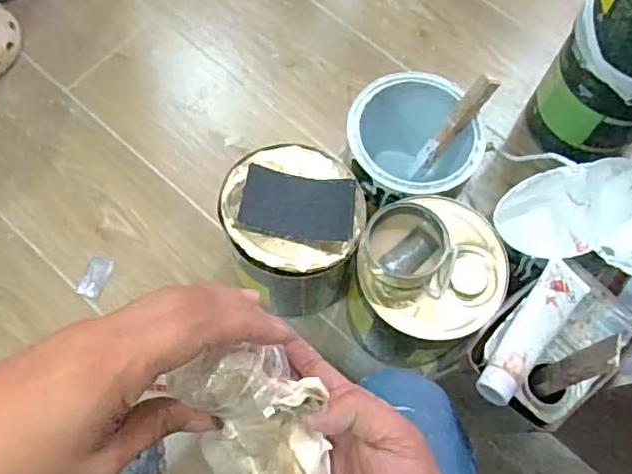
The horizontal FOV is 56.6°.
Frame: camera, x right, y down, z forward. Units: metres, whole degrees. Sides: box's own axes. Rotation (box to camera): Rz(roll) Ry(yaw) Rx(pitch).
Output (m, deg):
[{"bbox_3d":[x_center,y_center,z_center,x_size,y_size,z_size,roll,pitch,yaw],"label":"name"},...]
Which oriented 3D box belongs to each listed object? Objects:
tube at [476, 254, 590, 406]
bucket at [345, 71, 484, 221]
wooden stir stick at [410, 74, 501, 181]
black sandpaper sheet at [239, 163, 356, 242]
[{"bbox_3d":[0.209,0.086,0.570,0.046,0.030,0.165,41,74,13],"label":"tube"},{"bbox_3d":[0.116,-0.087,0.792,0.158,0.211,0.176,13,70,3],"label":"bucket"},{"bbox_3d":[0.141,-0.096,0.771,0.014,0.293,0.023,-26,70,-43],"label":"wooden stir stick"},{"bbox_3d":[-0.019,-0.035,0.645,0.120,0.019,0.071,6,70,1],"label":"black sandpaper sheet"}]

